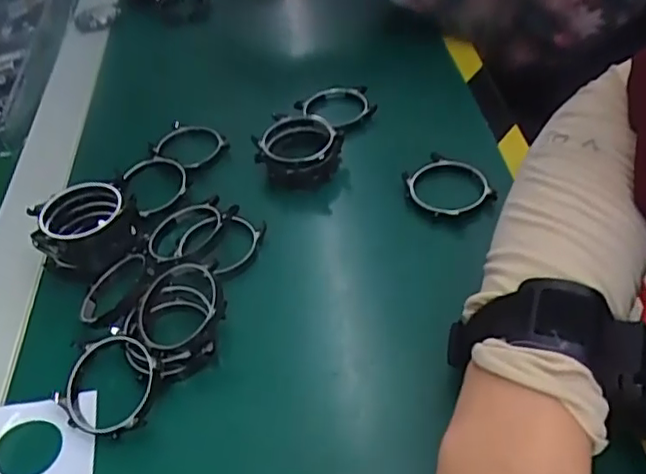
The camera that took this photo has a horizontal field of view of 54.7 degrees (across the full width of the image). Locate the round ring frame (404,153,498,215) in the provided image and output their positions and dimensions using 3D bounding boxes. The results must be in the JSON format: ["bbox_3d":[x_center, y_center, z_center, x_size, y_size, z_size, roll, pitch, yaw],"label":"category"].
[{"bbox_3d":[0.074,-0.032,0.366,0.046,0.008,0.048,-5,46,5],"label":"round ring frame"}]

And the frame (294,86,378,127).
[{"bbox_3d":[0.009,-0.091,0.431,0.056,0.013,0.049,-1,46,9],"label":"frame"}]

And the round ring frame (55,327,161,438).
[{"bbox_3d":[-0.098,0.069,0.289,0.048,0.009,0.046,-7,64,14],"label":"round ring frame"}]

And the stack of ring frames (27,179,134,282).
[{"bbox_3d":[-0.131,-0.004,0.351,0.052,0.037,0.044,-13,46,-7],"label":"stack of ring frames"}]

